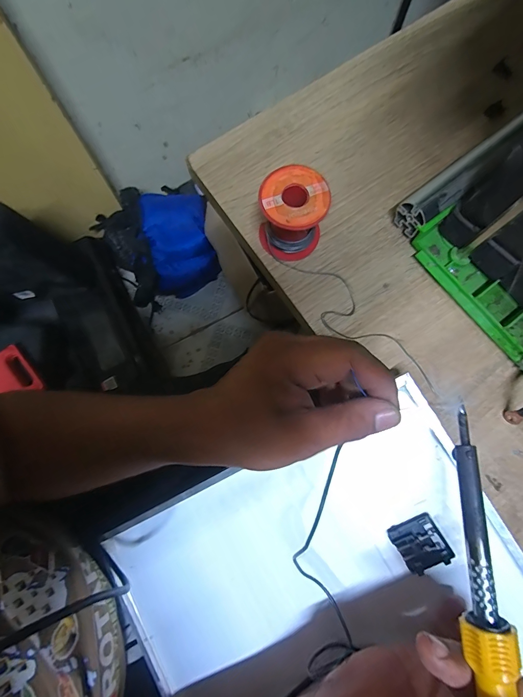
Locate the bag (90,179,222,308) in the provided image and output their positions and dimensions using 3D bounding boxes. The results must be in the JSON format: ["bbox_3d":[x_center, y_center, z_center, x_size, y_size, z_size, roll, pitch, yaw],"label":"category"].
[{"bbox_3d":[-0.290,-0.307,0.999,0.306,0.195,0.278,-30,81,-5],"label":"bag"}]

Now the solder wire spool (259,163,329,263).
[{"bbox_3d":[0.025,-0.108,0.279,0.051,0.054,0.049,0,79,0],"label":"solder wire spool"}]

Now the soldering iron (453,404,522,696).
[{"bbox_3d":[0.120,0.150,0.176,0.020,0.016,0.225,3,73,0],"label":"soldering iron"}]

